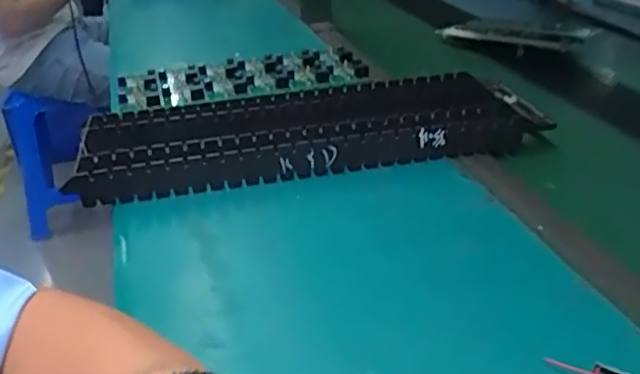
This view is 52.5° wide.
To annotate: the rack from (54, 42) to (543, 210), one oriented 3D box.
[{"bbox_3d":[-0.019,-0.092,0.689,0.420,0.041,0.309,-5,27,-6],"label":"rack"}]

